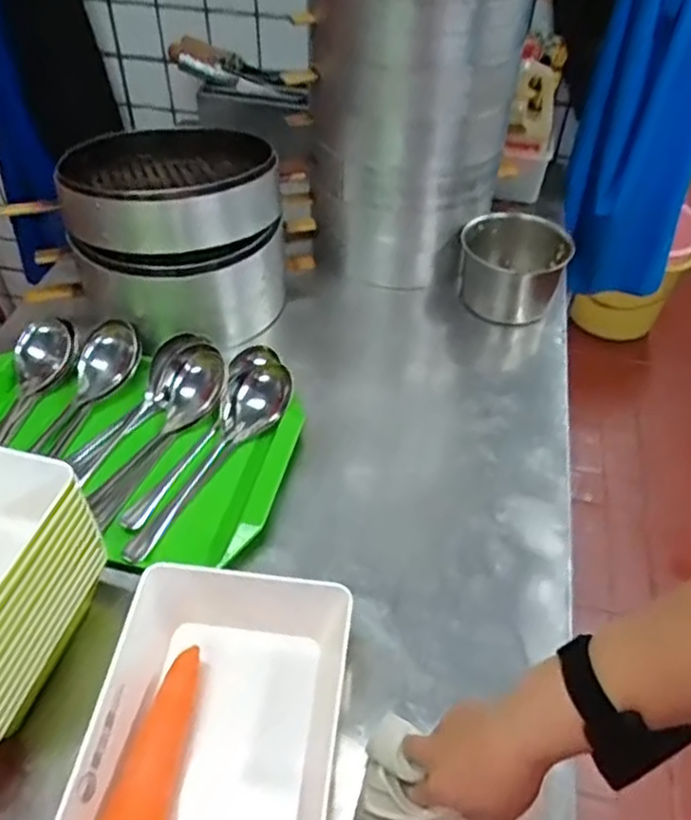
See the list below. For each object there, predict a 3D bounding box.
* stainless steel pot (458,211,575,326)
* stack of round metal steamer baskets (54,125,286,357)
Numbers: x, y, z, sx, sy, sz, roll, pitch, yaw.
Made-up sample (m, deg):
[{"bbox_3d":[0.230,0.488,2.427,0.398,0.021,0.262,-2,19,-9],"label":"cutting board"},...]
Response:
[{"bbox_3d":[0.241,-0.201,1.002,0.144,0.118,0.136,1,46,-1],"label":"stainless steel pot"},{"bbox_3d":[-0.230,-0.244,0.940,0.267,0.217,0.258,-12,47,-12],"label":"stack of round metal steamer baskets"}]

